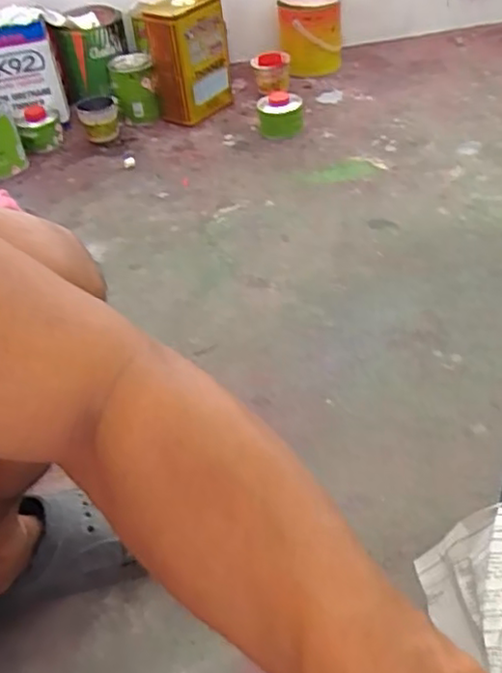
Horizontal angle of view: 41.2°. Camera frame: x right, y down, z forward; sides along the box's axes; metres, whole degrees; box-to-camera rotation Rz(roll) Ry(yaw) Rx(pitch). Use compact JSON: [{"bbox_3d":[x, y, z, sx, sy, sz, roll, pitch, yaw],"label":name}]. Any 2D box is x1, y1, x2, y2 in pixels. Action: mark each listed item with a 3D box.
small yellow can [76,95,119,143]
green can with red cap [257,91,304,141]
[{"bbox_3d":[-0.330,-0.474,1.459,0.084,0.073,0.074,-16,42,-10],"label":"small yellow can"},{"bbox_3d":[0.062,-0.467,1.409,0.094,0.076,0.078,-6,42,1],"label":"green can with red cap"}]

